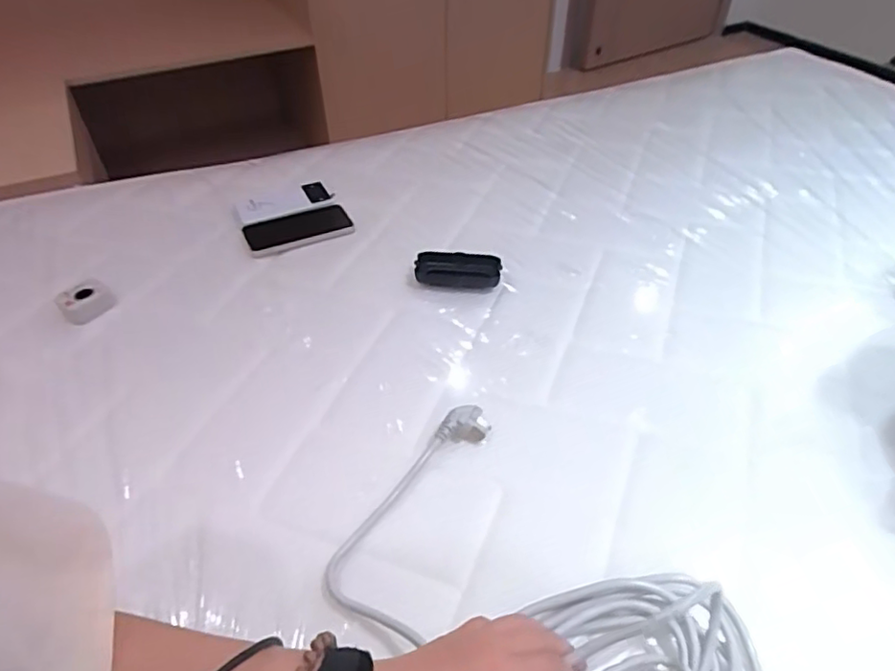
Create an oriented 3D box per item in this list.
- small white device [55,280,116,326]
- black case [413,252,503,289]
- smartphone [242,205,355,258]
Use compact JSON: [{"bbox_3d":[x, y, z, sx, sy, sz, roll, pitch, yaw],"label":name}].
[{"bbox_3d":[-0.462,-0.042,0.750,0.061,0.034,0.045,-30,50,-29],"label":"small white device"},{"bbox_3d":[0.014,-0.084,0.782,0.110,0.033,0.048,6,43,6],"label":"black case"},{"bbox_3d":[-0.224,-0.161,0.884,0.154,0.011,0.083,-20,46,-20],"label":"smartphone"}]

